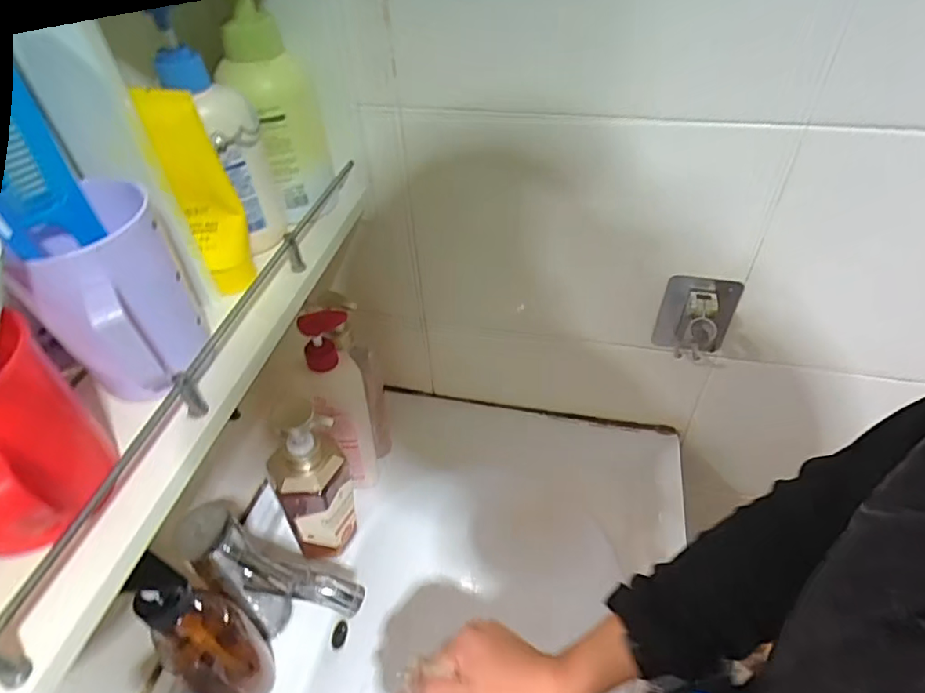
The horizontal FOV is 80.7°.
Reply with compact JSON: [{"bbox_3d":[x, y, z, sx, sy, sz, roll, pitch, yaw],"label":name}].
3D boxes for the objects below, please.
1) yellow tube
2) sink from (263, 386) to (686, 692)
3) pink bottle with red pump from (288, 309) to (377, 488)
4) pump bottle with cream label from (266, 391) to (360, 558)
[{"bbox_3d":[-0.179,-0.103,0.382,0.036,0.146,0.025,-25,48,-21],"label":"yellow tube"},{"bbox_3d":[-0.009,0.353,0.580,0.375,0.178,0.625,13,47,16],"label":"sink"},{"bbox_3d":[-0.136,0.071,0.595,0.069,0.248,0.055,-23,48,-19],"label":"pink bottle with red pump"},{"bbox_3d":[-0.152,0.138,0.549,0.072,0.192,0.060,-25,48,-21],"label":"pump bottle with cream label"}]

